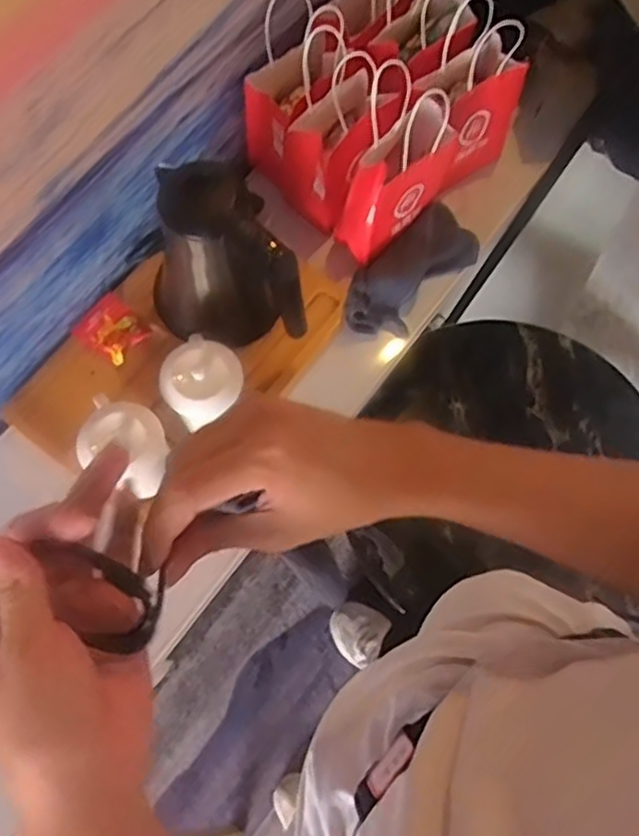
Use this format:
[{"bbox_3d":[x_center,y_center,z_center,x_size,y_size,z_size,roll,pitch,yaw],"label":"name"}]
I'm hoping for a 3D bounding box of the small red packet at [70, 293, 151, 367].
[{"bbox_3d":[-0.239,-0.104,0.822,0.076,0.014,0.064,37,75,10],"label":"small red packet"}]

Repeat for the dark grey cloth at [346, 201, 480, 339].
[{"bbox_3d":[0.112,-0.177,0.870,0.088,0.042,0.200,40,75,11],"label":"dark grey cloth"}]

